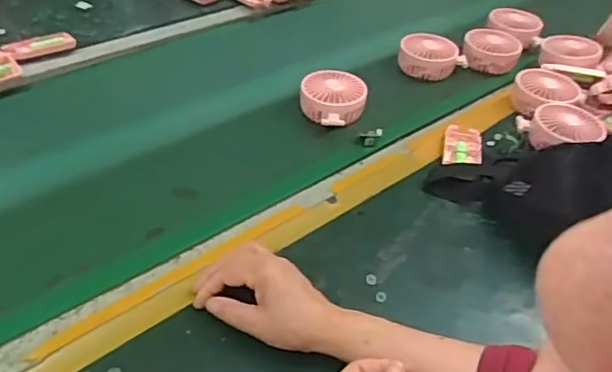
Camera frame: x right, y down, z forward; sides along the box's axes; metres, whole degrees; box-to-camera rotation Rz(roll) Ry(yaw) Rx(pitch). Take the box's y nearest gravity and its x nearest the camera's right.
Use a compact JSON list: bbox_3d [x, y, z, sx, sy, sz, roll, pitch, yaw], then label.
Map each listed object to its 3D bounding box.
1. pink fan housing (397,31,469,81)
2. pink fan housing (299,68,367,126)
[{"bbox_3d":[0.193,-0.199,0.919,0.086,0.048,0.083,-29,51,-34],"label":"pink fan housing"},{"bbox_3d":[0.038,-0.121,0.803,0.079,0.038,0.084,-29,51,-35],"label":"pink fan housing"}]

